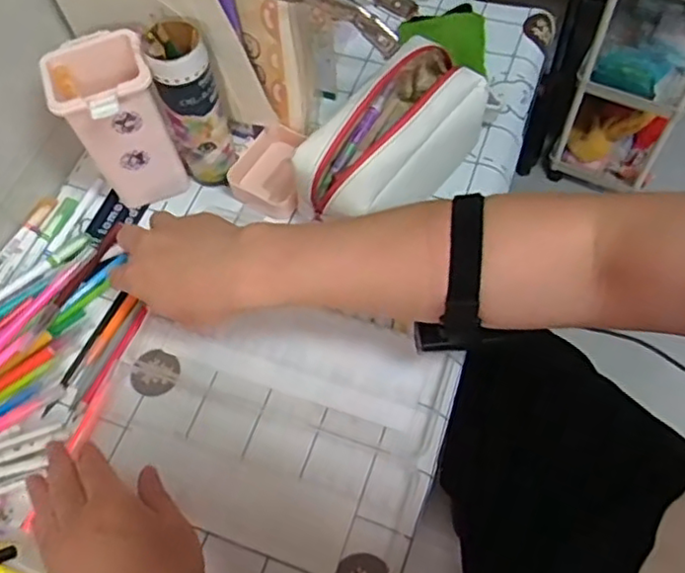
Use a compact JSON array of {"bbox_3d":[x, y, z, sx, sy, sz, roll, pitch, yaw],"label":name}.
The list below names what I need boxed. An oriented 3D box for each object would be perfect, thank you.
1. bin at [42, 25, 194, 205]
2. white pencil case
[{"bbox_3d":[-0.189,-0.134,0.568,0.077,0.139,0.080,-27,66,-8],"label":"bin"},{"bbox_3d":[0.043,-0.133,0.587,0.090,0.097,0.188,39,74,19],"label":"white pencil case"}]

